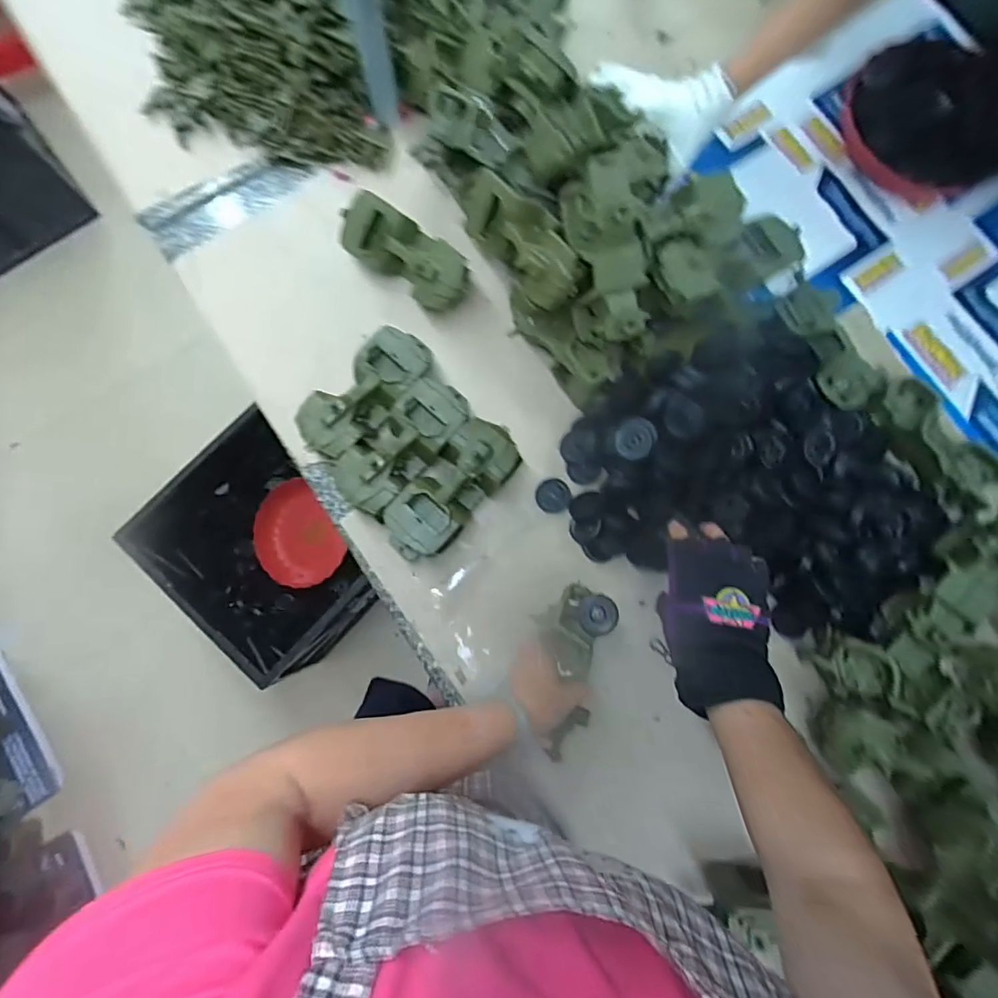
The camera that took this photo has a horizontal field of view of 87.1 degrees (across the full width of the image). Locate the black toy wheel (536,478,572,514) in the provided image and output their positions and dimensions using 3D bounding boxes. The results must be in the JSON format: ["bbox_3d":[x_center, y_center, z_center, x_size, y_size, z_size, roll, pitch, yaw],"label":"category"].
[{"bbox_3d":[0.069,-0.004,0.666,0.043,0.014,0.042,0,81,-2],"label":"black toy wheel"}]

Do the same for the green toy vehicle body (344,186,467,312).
[{"bbox_3d":[-0.121,-0.318,0.685,0.173,0.069,0.079,37,82,4],"label":"green toy vehicle body"}]

